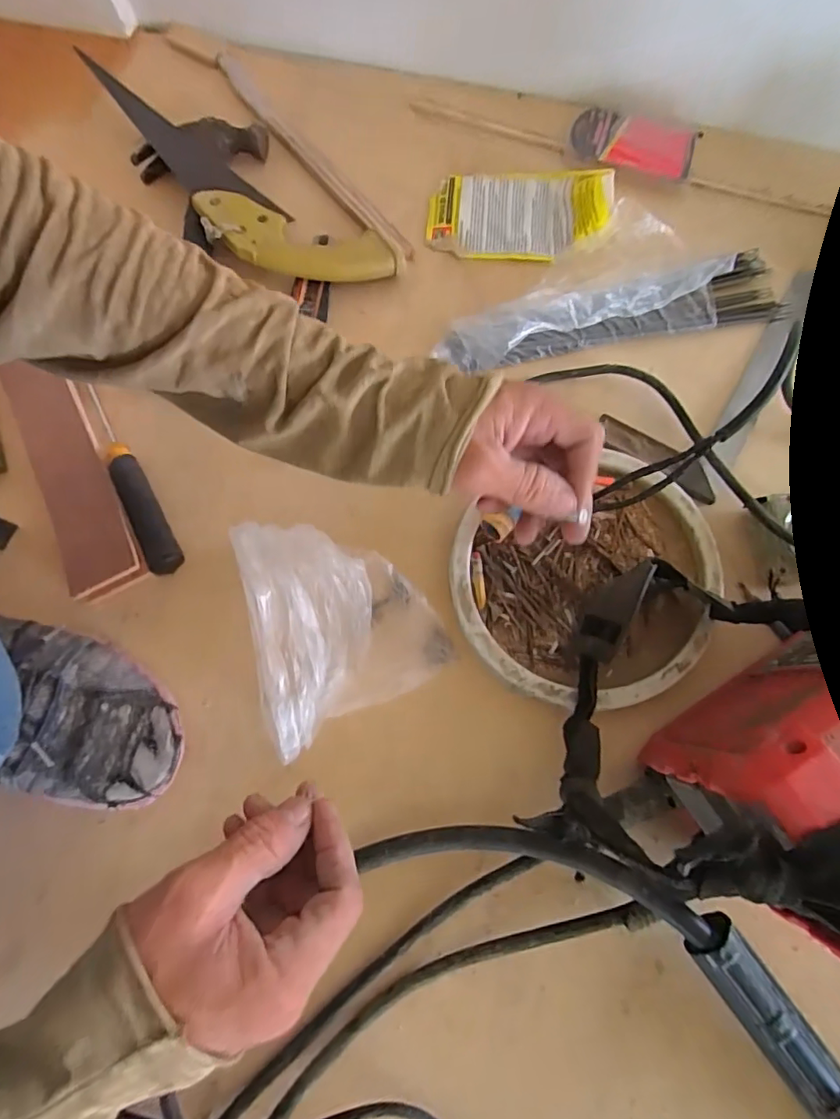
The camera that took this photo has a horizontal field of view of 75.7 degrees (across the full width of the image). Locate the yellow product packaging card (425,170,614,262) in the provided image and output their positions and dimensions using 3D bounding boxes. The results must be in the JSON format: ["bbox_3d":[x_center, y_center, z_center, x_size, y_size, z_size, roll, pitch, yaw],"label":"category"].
[{"bbox_3d":[0.087,-0.324,0.487,0.156,0.035,0.097,8,76,3],"label":"yellow product packaging card"}]

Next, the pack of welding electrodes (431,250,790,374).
[{"bbox_3d":[0.165,-0.206,0.453,0.295,0.038,0.059,-16,76,-3],"label":"pack of welding electrodes"}]

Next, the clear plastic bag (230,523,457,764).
[{"bbox_3d":[-0.046,0.042,0.368,0.119,0.104,0.140,-13,76,-2],"label":"clear plastic bag"}]

